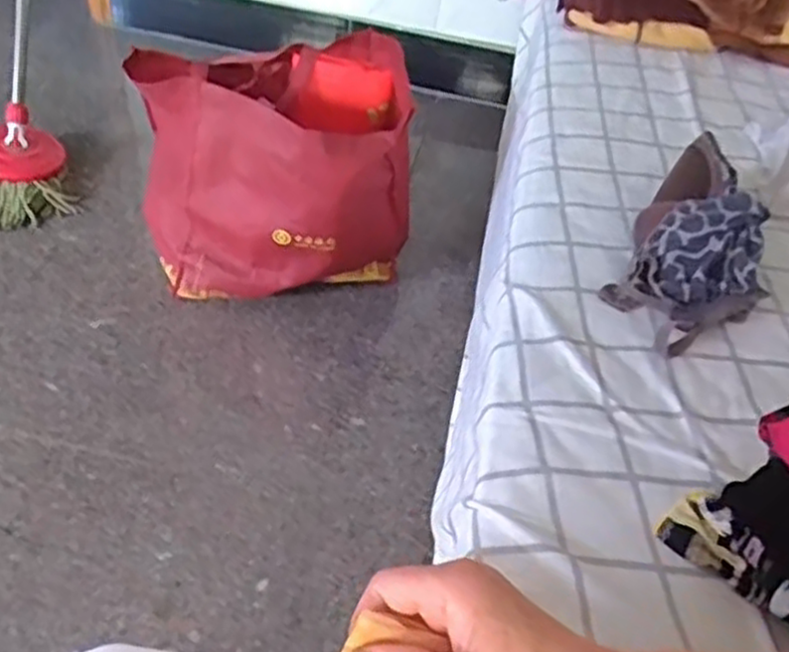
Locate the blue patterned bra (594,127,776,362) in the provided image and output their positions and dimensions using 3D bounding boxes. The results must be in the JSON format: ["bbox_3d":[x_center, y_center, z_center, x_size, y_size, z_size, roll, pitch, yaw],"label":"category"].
[{"bbox_3d":[0.288,-0.078,0.701,0.124,0.078,0.257,26,45,17],"label":"blue patterned bra"}]

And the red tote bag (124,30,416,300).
[{"bbox_3d":[-0.182,-0.249,1.202,0.400,0.314,0.328,-6,44,-12],"label":"red tote bag"}]

